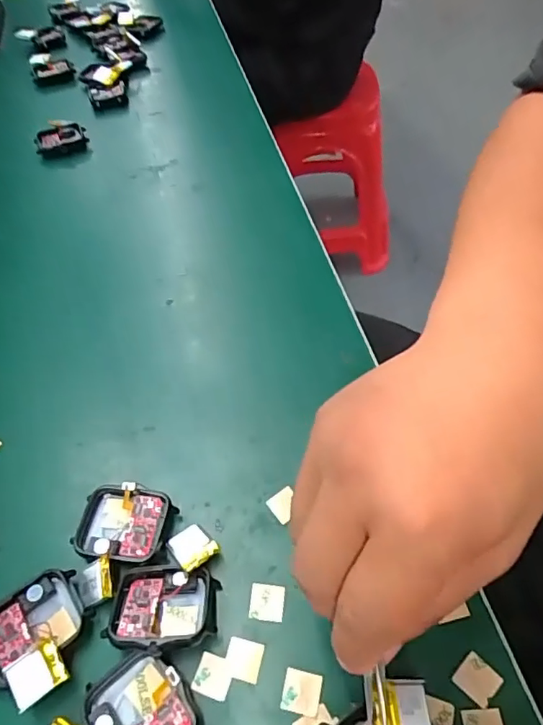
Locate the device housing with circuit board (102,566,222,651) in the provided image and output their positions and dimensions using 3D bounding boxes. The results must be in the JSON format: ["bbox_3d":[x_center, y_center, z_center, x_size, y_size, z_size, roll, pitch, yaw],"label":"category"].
[{"bbox_3d":[-0.048,0.110,0.234,0.046,0.017,0.035,-1,52,3],"label":"device housing with circuit board"}]

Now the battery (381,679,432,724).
[{"bbox_3d":[0.051,0.129,0.195,0.016,0.004,0.018,2,48,-4],"label":"battery"}]

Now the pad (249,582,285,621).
[{"bbox_3d":[-0.002,0.110,0.240,0.015,0.004,0.015,4,52,7],"label":"pad"}]

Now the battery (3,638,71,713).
[{"bbox_3d":[-0.098,0.129,0.217,0.022,0.004,0.021,-33,53,-17],"label":"battery"}]

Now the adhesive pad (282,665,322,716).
[{"bbox_3d":[0.013,0.137,0.218,0.015,0.004,0.015,9,53,10],"label":"adhesive pad"}]

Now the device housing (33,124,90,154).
[{"bbox_3d":[-0.203,-0.215,0.502,0.048,0.008,0.033,-22,54,-13],"label":"device housing"}]

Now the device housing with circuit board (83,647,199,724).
[{"bbox_3d":[-0.053,0.142,0.211,0.038,0.015,0.047,-33,57,-20],"label":"device housing with circuit board"}]

